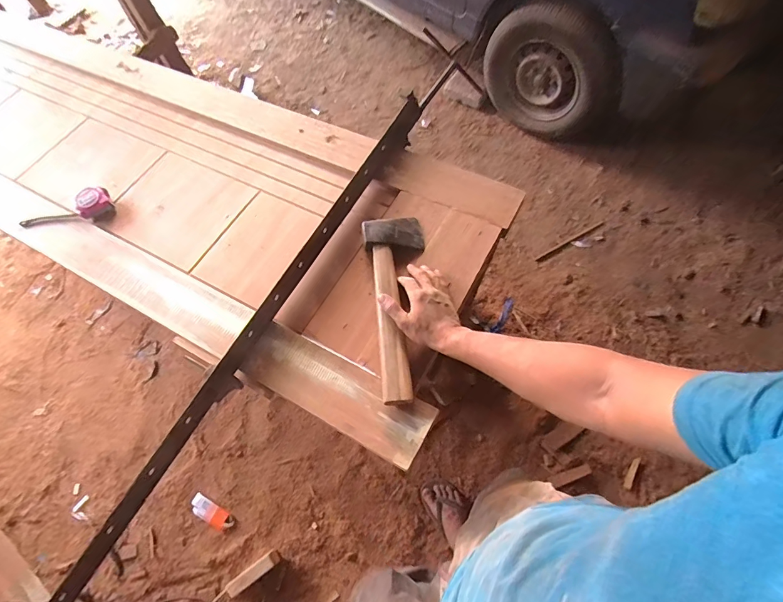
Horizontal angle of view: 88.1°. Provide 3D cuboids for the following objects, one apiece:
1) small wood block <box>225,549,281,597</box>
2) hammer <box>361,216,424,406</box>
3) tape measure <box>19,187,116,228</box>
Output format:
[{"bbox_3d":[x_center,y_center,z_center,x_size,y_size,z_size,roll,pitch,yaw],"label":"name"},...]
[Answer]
[{"bbox_3d":[-0.417,0.820,1.221,0.173,0.024,0.043,-33,68,-12],"label":"small wood block"},{"bbox_3d":[0.004,-0.007,0.692,0.104,0.044,0.356,-2,61,2],"label":"hammer"},{"bbox_3d":[-0.690,-0.197,0.859,0.187,0.034,0.071,-4,65,1],"label":"tape measure"}]

